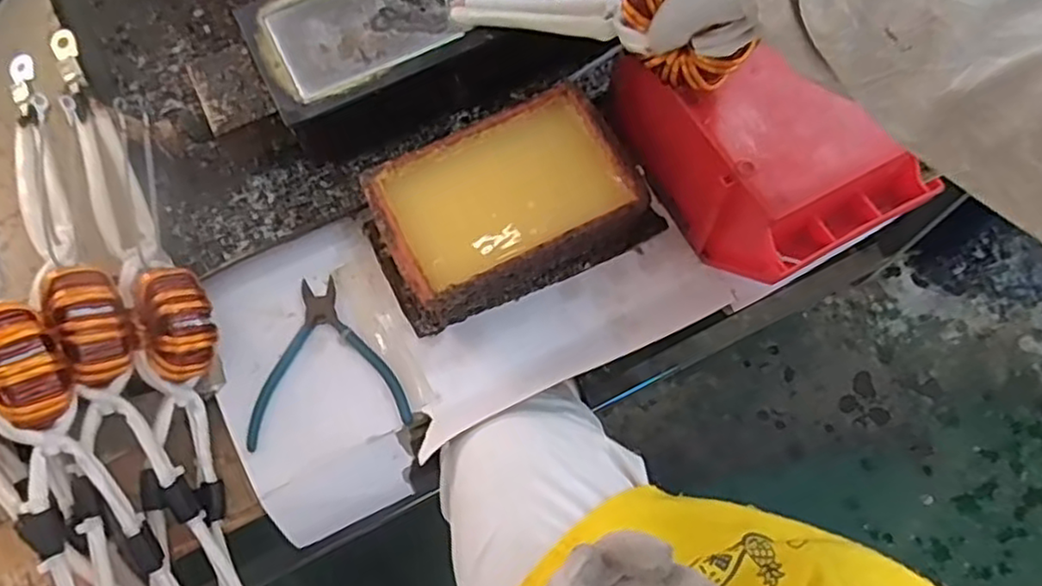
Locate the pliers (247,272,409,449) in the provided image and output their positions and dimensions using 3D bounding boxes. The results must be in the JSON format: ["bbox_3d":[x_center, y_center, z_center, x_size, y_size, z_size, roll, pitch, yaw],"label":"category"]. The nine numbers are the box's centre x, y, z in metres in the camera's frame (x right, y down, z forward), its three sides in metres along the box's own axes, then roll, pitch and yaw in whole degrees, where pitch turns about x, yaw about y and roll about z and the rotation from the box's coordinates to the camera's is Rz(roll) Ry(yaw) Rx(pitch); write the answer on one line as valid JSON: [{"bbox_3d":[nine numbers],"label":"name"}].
[{"bbox_3d":[-0.156,0.050,0.559,0.125,0.007,0.131,-7,68,-1],"label":"pliers"}]

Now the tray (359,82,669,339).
[{"bbox_3d":[-0.012,-0.071,0.573,0.224,0.064,0.137,-26,70,-9],"label":"tray"}]

